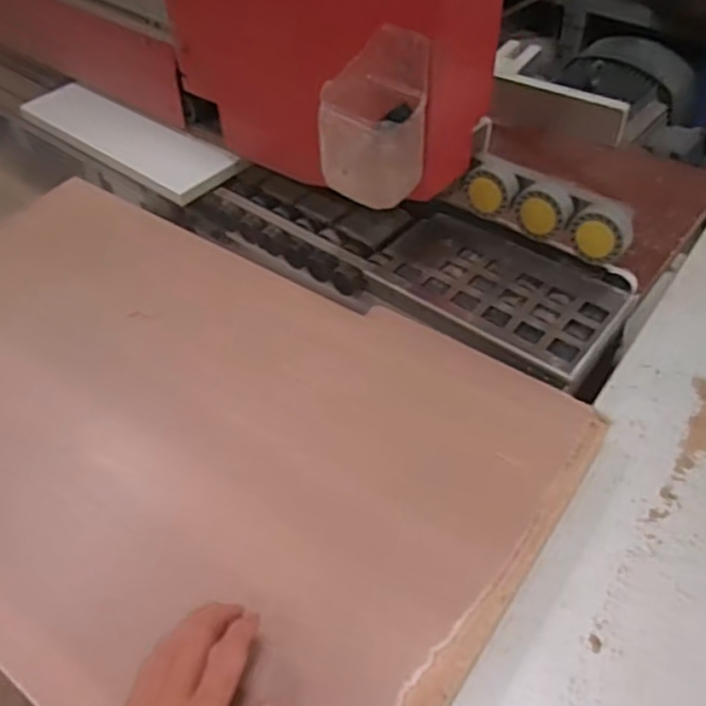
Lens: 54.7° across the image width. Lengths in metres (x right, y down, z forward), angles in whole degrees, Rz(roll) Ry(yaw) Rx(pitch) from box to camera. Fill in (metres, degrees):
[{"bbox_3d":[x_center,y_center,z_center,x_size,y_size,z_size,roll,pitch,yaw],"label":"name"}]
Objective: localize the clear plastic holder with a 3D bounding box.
[{"bbox_3d":[0.020,-0.208,0.629,0.088,0.137,0.084,25,53,23],"label":"clear plastic holder"}]

